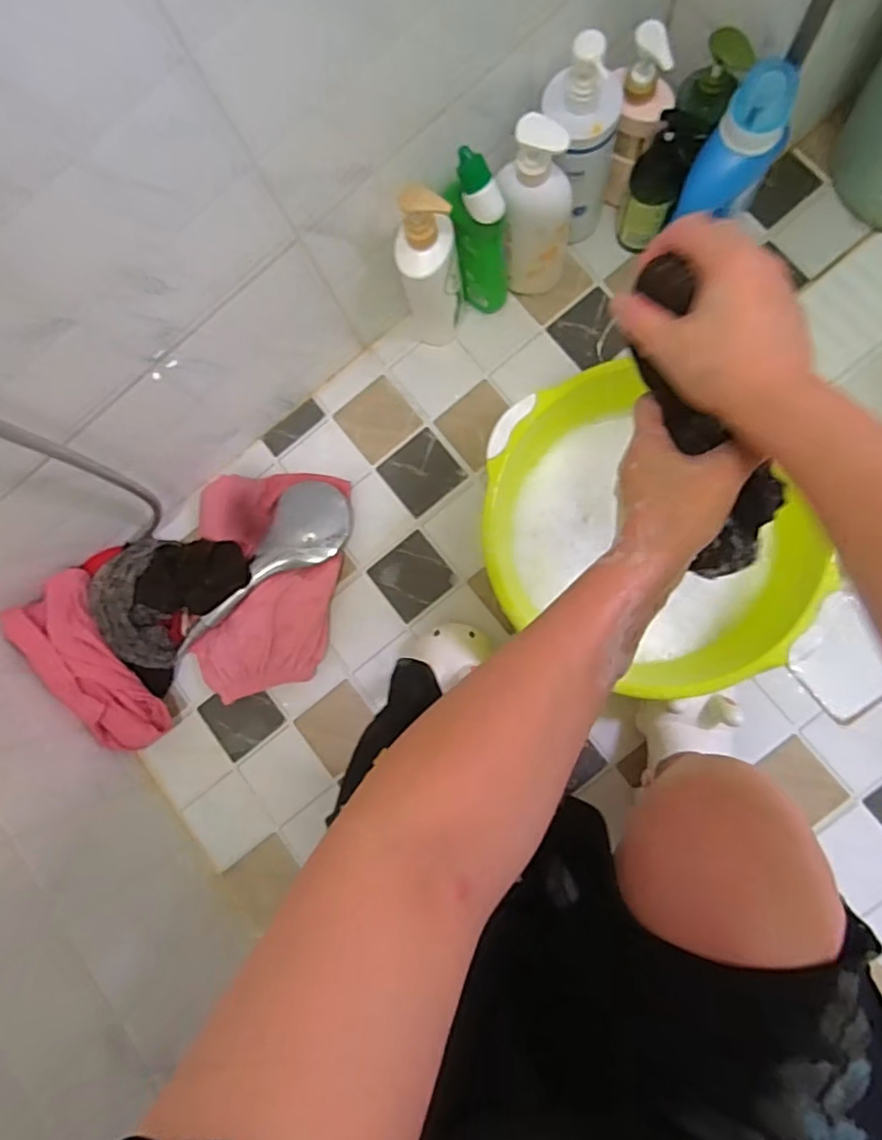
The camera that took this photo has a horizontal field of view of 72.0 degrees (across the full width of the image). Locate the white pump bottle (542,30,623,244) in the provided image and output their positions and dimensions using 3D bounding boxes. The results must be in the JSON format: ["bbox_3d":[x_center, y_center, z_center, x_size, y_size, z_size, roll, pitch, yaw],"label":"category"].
[{"bbox_3d":[0.156,-0.475,0.695,0.084,0.248,0.072,7,85,8],"label":"white pump bottle"}]

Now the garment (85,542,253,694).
[{"bbox_3d":[-0.367,0.035,0.789,0.149,0.073,0.228,41,90,9],"label":"garment"}]

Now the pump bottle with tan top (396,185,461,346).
[{"bbox_3d":[-0.010,-0.348,0.722,0.067,0.240,0.055,-11,83,6],"label":"pump bottle with tan top"}]

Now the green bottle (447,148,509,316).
[{"bbox_3d":[0.047,-0.388,0.715,0.057,0.226,0.052,-8,84,6],"label":"green bottle"}]

